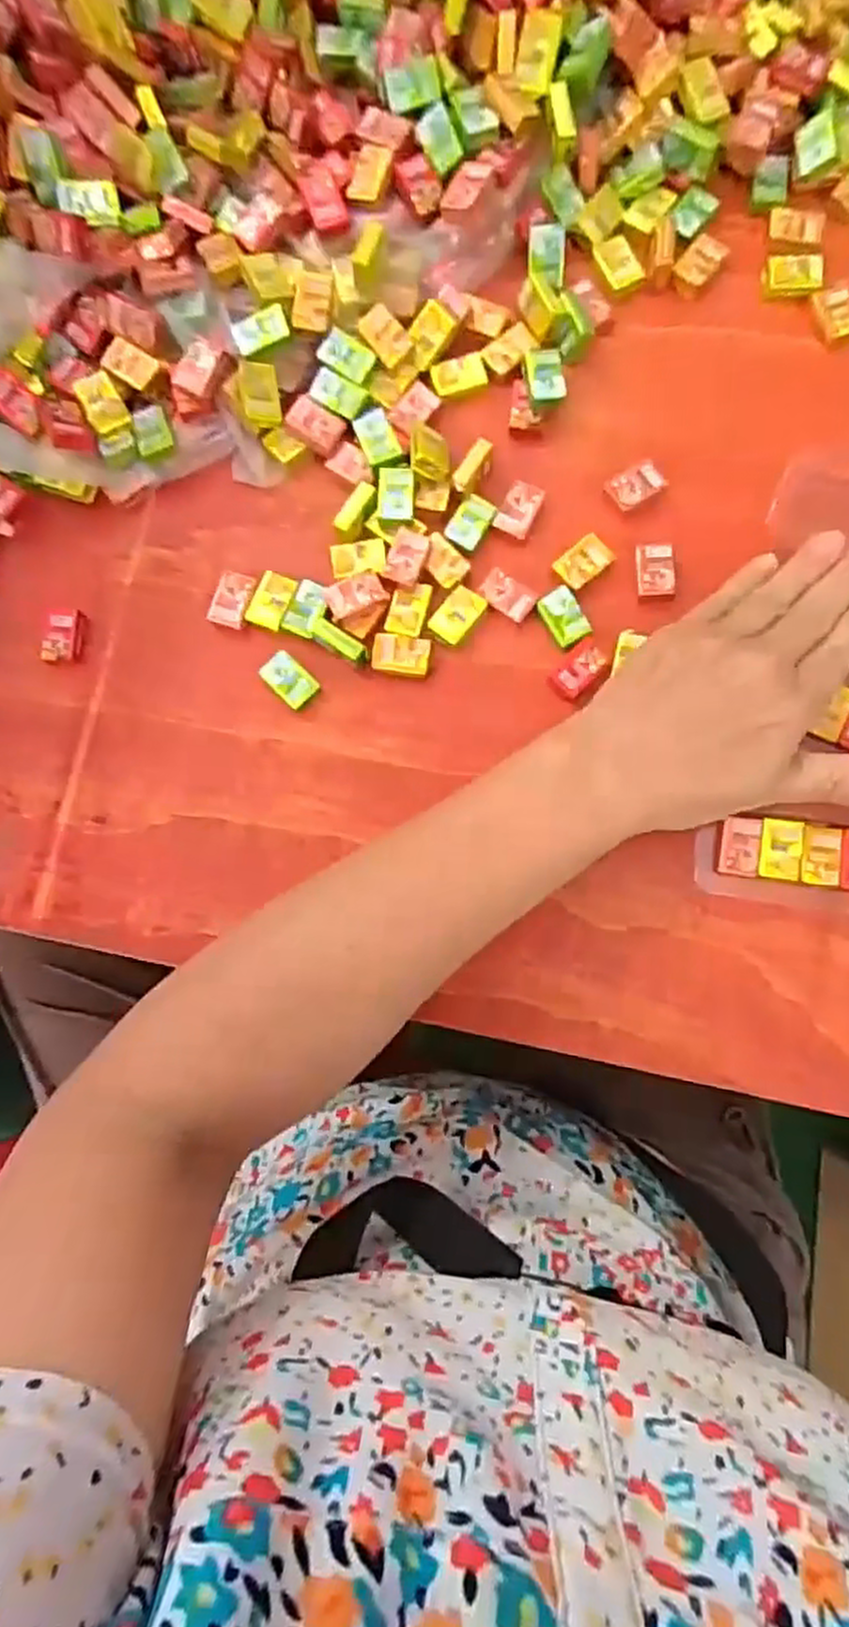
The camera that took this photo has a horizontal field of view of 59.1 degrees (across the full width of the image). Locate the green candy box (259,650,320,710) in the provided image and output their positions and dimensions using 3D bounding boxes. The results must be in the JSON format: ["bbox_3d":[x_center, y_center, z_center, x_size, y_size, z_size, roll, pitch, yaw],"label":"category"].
[{"bbox_3d":[-0.062,-0.061,0.346,0.025,0.008,0.017,44,87,6],"label":"green candy box"}]

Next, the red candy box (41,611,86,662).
[{"bbox_3d":[-0.170,-0.084,0.351,0.016,0.007,0.025,6,84,3],"label":"red candy box"}]

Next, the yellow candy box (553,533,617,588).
[{"bbox_3d":[0.074,-0.116,0.346,0.025,0.006,0.017,-40,83,-2],"label":"yellow candy box"}]

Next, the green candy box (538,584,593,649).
[{"bbox_3d":[0.064,-0.090,0.343,0.017,0.004,0.026,-30,83,-1],"label":"green candy box"}]

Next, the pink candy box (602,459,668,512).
[{"bbox_3d":[0.099,-0.154,0.351,0.026,0.004,0.019,-29,83,-1],"label":"pink candy box"}]

